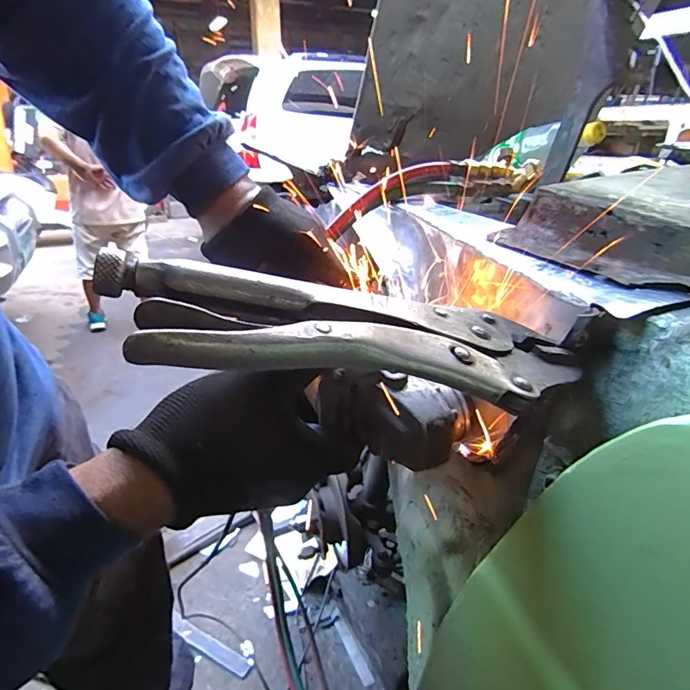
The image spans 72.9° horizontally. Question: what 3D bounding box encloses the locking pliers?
[{"bbox_3d":[0.010,-0.003,0.183,0.197,0.021,0.051,9,23,-19],"label":"locking pliers"}]

